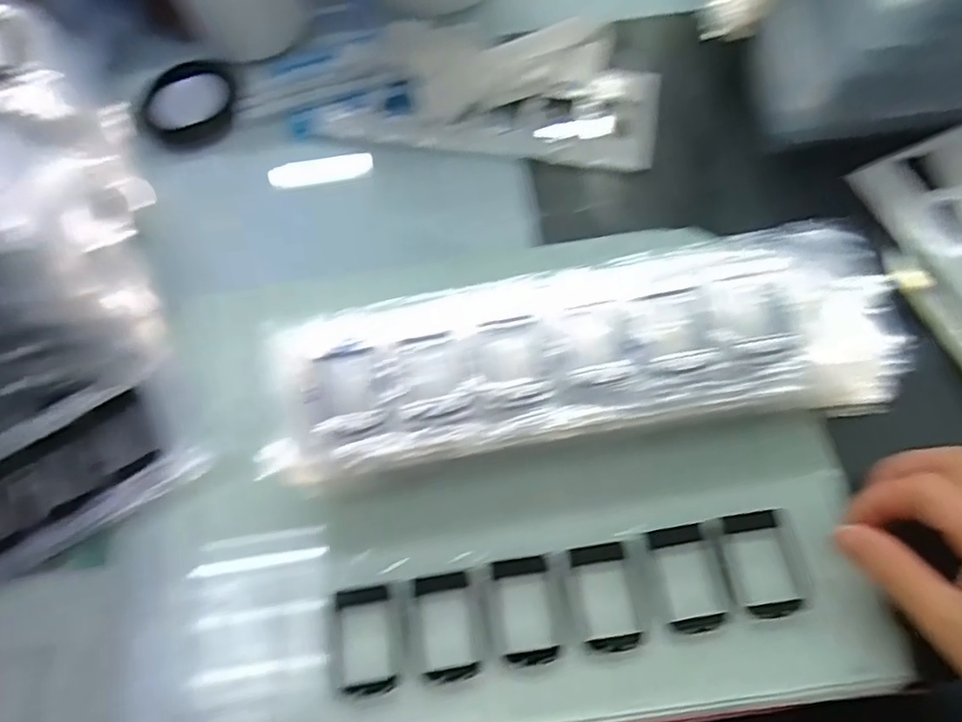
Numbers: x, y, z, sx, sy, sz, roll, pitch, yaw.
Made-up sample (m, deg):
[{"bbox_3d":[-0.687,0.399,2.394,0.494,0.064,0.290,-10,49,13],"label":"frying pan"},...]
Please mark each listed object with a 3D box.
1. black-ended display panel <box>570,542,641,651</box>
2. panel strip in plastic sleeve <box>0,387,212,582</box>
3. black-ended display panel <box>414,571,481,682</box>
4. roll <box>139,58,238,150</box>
[{"bbox_3d":[0.063,0.119,0.324,0.028,0.005,0.050,-9,67,-1],"label":"black-ended display panel"},{"bbox_3d":[-0.285,0.096,0.347,0.248,0.020,0.070,-29,68,-9],"label":"panel strip in plastic sleeve"},{"bbox_3d":[-0.018,0.134,0.325,0.028,0.006,0.049,-10,67,-1],"label":"black-ended display panel"},{"bbox_3d":[-0.218,-0.194,0.482,0.065,0.018,0.076,0,67,3],"label":"roll"}]

